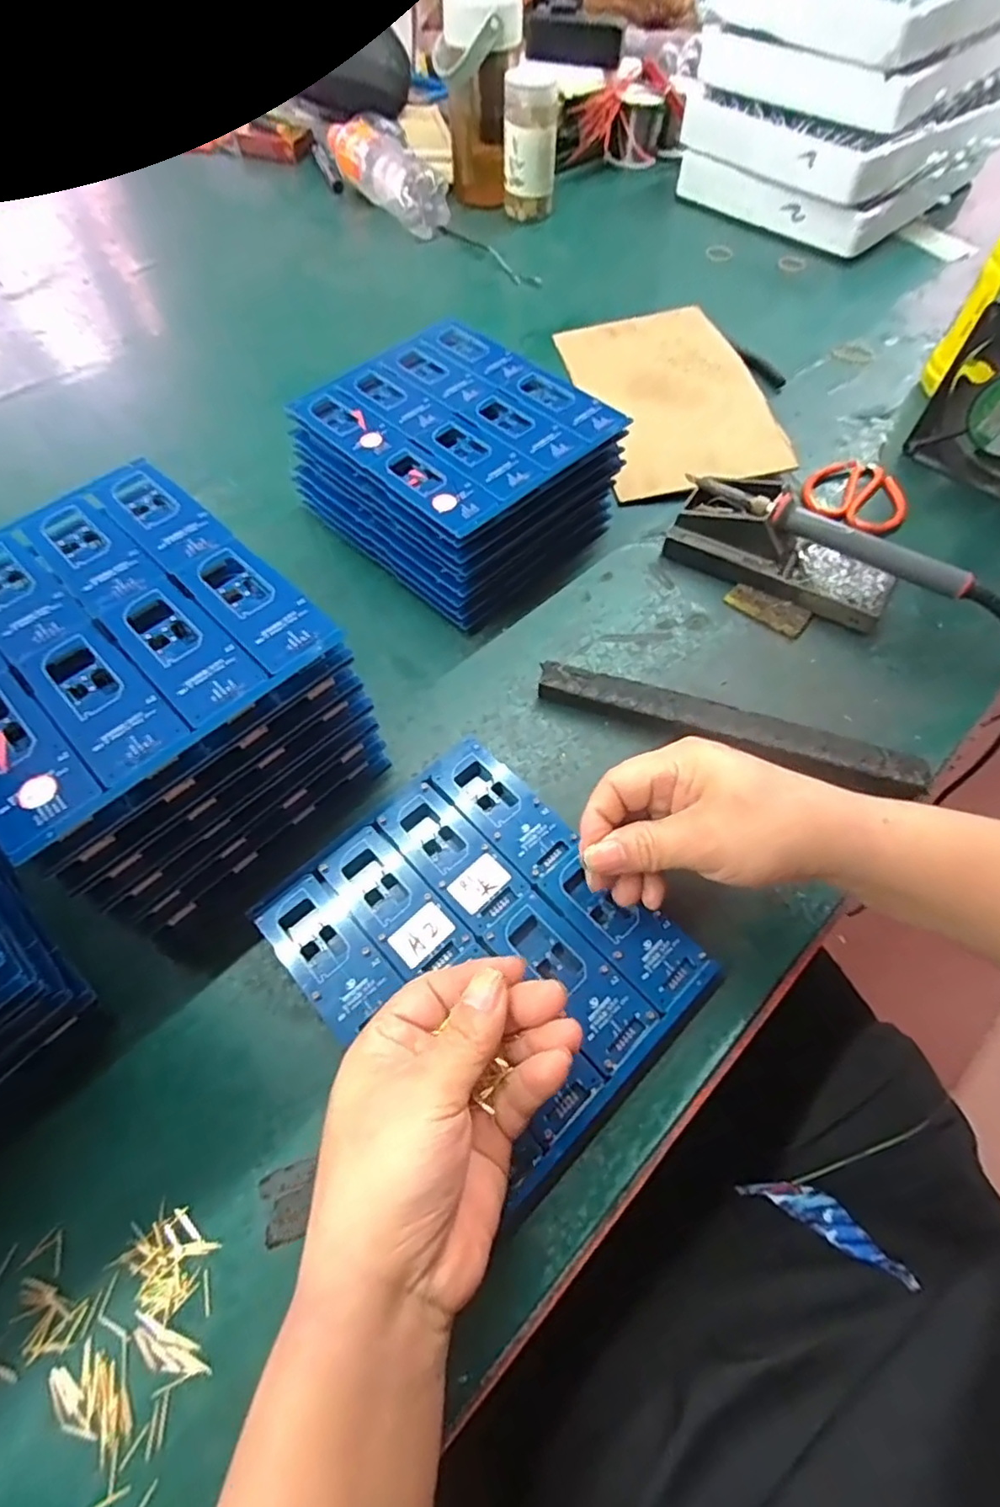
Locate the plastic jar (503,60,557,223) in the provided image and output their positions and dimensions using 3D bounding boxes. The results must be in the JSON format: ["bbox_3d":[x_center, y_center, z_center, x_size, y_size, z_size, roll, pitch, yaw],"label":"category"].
[{"bbox_3d":[0.034,-0.695,0.720,0.060,0.117,0.050,2,61,1],"label":"plastic jar"}]

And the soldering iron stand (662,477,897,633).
[{"bbox_3d":[0.204,-0.143,0.460,0.159,0.044,0.070,32,65,16],"label":"soldering iron stand"}]

